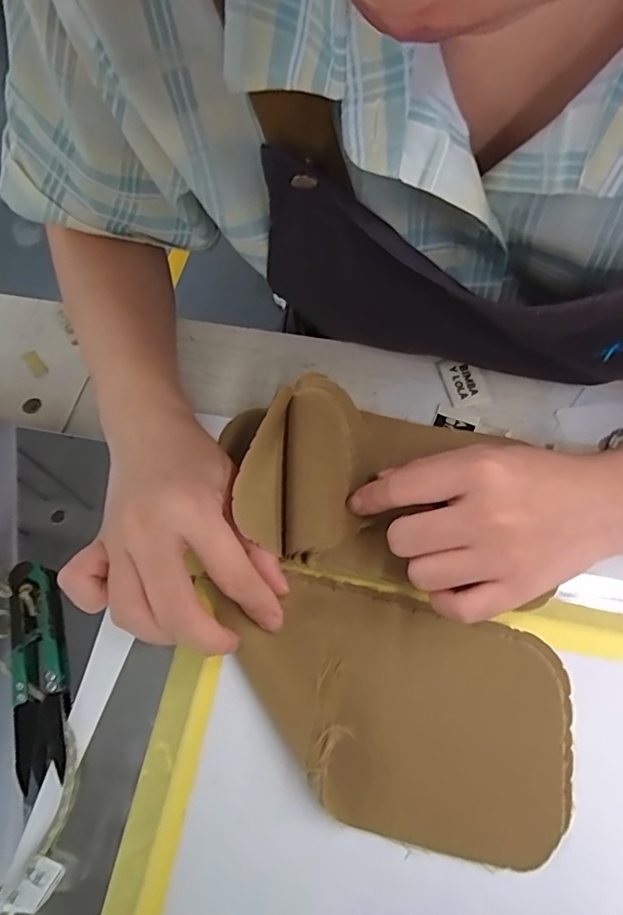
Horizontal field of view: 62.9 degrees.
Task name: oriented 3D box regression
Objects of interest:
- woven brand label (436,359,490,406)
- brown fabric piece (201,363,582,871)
[{"bbox_3d":[0.102,-0.053,0.344,0.026,0.004,0.037,-14,63,4],"label":"woven brand label"},{"bbox_3d":[0.036,0.061,0.254,0.157,0.051,0.222,-2,59,0],"label":"brown fabric piece"}]

